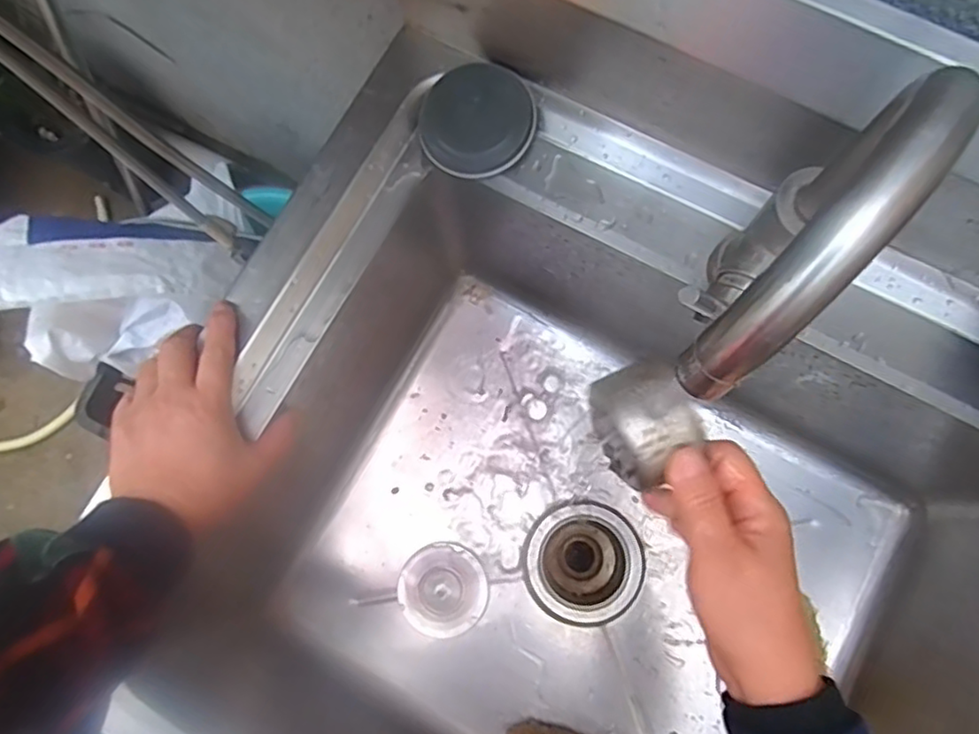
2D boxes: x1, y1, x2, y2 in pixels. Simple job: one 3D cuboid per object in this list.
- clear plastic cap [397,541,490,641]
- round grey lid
[{"bbox_3d":[-0.043,0.212,0.603,0.083,0.016,0.083,0,79,1],"label":"clear plastic cap"},{"bbox_3d":[-0.009,-0.177,0.453,0.080,0.020,0.080,0,79,1],"label":"round grey lid"}]

